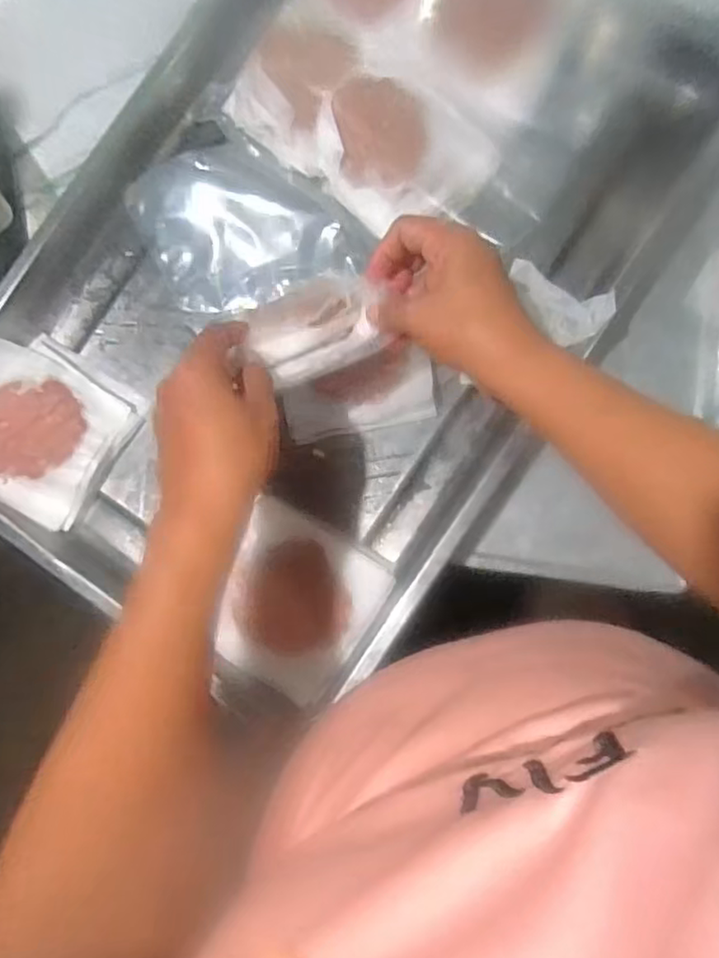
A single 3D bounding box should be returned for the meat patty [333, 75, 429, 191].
[{"bbox_3d":[0.017,-0.258,0.488,0.063,0.025,0.081,-7,88,7],"label":"meat patty"}]

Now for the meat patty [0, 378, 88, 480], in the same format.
[{"bbox_3d":[-0.258,-0.038,0.504,0.085,0.010,0.072,-5,86,3],"label":"meat patty"}]

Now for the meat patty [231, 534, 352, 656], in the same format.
[{"bbox_3d":[-0.050,0.089,0.471,0.076,0.004,0.077,2,76,-7],"label":"meat patty"}]

